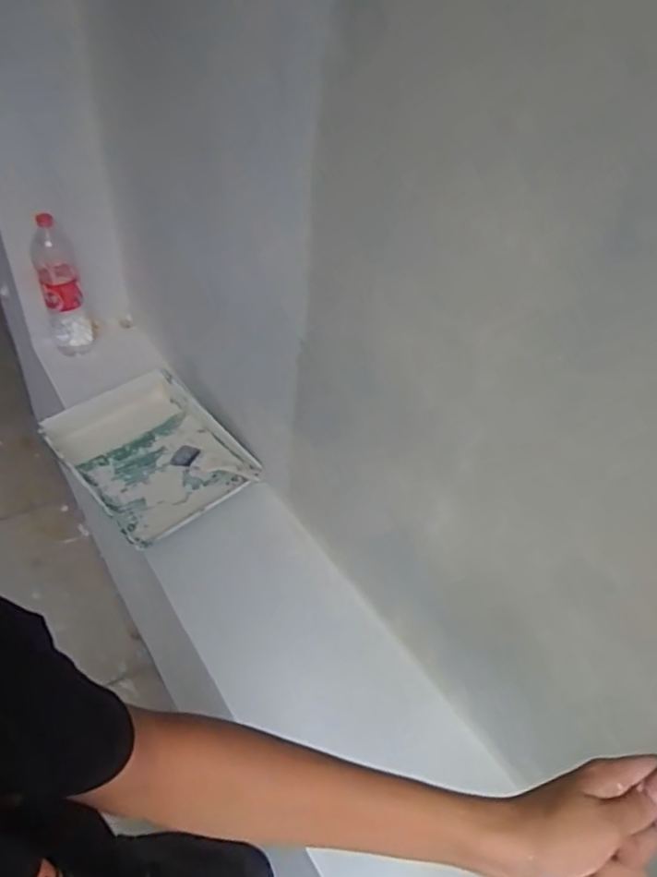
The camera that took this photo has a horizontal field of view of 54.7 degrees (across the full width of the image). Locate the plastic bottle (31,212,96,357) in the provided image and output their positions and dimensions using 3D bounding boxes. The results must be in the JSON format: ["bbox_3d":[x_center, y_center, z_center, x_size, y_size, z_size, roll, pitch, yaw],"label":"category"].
[{"bbox_3d":[-0.557,-0.312,1.334,0.084,0.320,0.077,-13,48,-20],"label":"plastic bottle"}]

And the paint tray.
[{"bbox_3d":[-0.333,0.025,1.198,0.271,0.060,0.337,-30,55,-32],"label":"paint tray"}]

